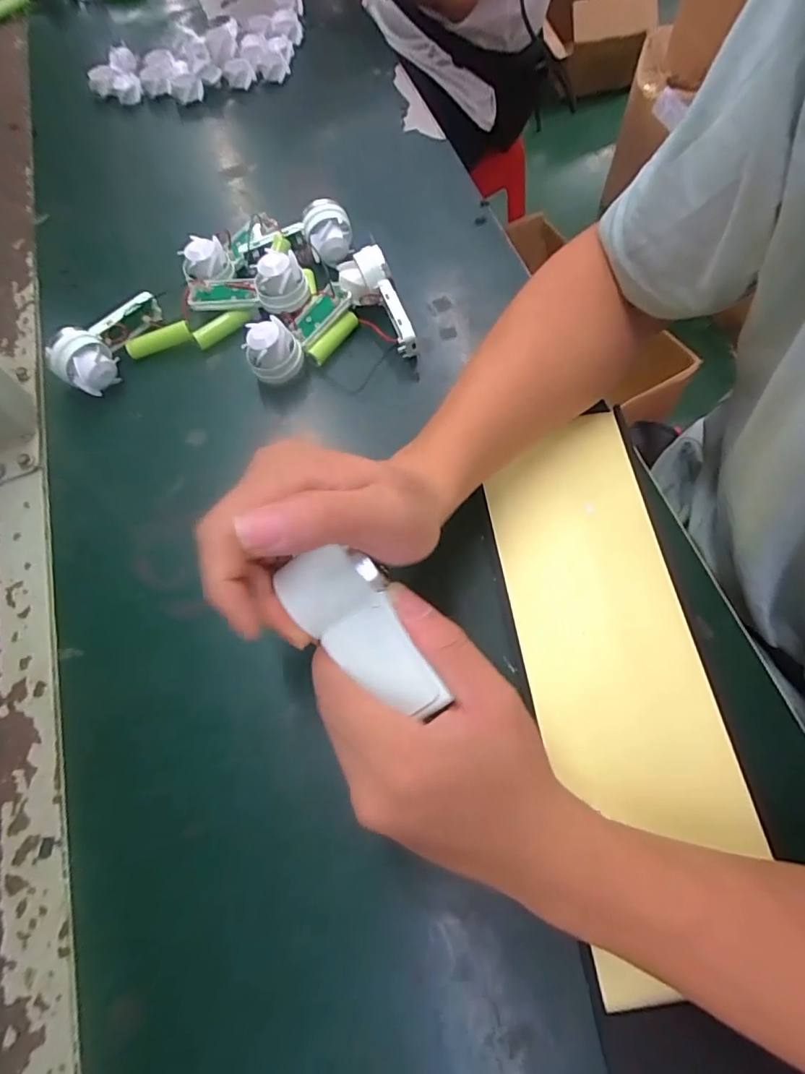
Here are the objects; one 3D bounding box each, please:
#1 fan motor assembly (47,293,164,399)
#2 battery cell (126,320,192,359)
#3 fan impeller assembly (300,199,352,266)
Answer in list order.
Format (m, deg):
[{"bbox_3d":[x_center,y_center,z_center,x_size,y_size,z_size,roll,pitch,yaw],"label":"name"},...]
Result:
[{"bbox_3d":[-0.219,-0.148,0.396,0.040,0.039,0.091,41,75,18],"label":"fan motor assembly"},{"bbox_3d":[-0.191,-0.155,0.408,0.050,0.015,0.013,-18,68,-5],"label":"battery cell"},{"bbox_3d":[-0.061,-0.249,0.425,0.037,0.034,0.034,-8,67,-1],"label":"fan impeller assembly"}]

